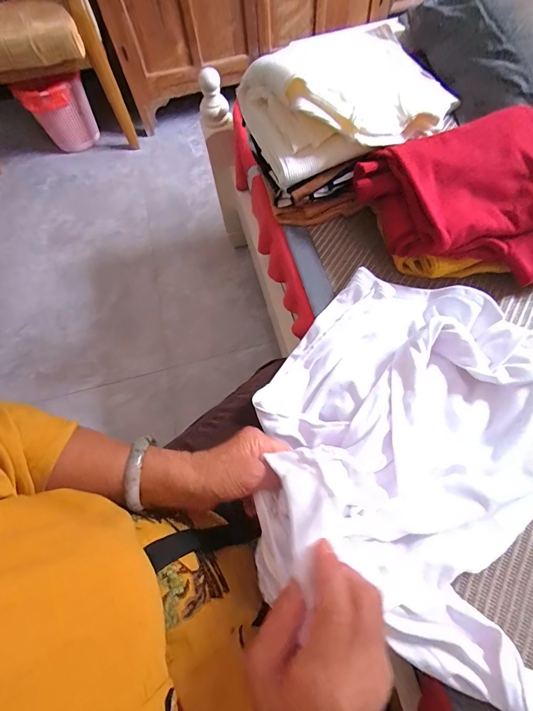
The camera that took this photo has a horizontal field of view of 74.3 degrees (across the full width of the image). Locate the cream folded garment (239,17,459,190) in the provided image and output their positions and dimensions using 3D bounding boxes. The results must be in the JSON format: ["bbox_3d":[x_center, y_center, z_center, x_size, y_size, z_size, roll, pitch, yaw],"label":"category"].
[{"bbox_3d":[0.118,-0.367,0.505,0.283,0.104,0.156,-22,64,-5],"label":"cream folded garment"}]

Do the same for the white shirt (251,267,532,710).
[{"bbox_3d":[0.241,0.106,0.328,0.517,0.153,0.380,25,67,15],"label":"white shirt"}]

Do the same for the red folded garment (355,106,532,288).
[{"bbox_3d":[0.267,-0.205,0.462,0.229,0.100,0.228,-17,64,-3],"label":"red folded garment"}]

